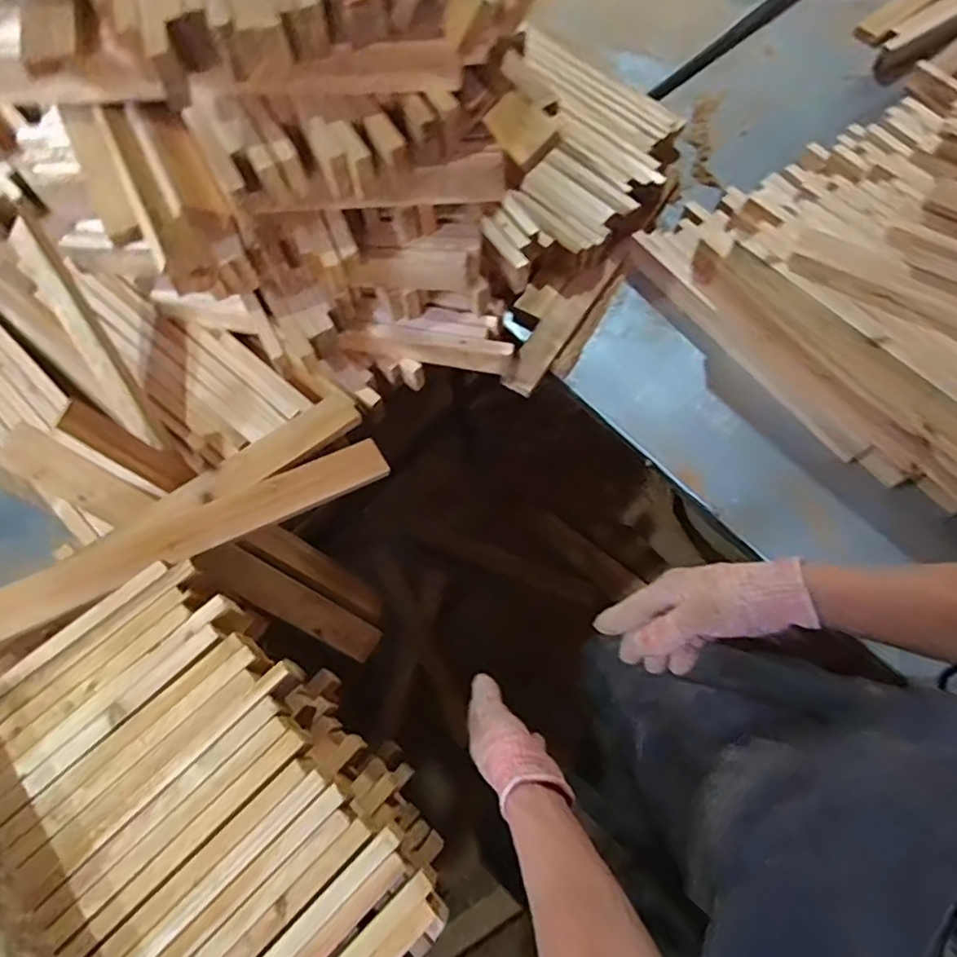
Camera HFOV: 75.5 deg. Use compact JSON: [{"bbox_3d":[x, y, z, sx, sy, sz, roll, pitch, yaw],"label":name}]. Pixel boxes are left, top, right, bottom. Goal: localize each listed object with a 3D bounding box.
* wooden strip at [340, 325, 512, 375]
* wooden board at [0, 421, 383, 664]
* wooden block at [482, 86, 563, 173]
[{"bbox_3d":[-0.068,-0.174,0.812,0.223,0.047,0.026,11,67,5],"label":"wooden strip"},{"bbox_3d":[-0.318,0.097,0.752,0.485,0.023,0.051,39,66,-28],"label":"wooden board"},{"bbox_3d":[0.043,-0.357,0.631,0.049,0.012,0.077,-41,74,19],"label":"wooden block"}]

